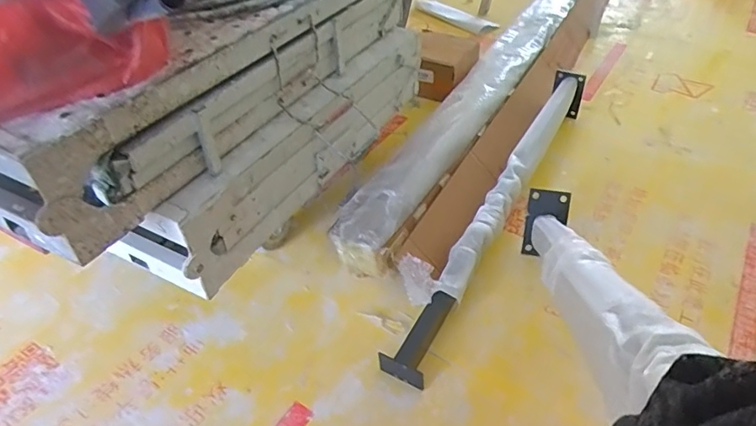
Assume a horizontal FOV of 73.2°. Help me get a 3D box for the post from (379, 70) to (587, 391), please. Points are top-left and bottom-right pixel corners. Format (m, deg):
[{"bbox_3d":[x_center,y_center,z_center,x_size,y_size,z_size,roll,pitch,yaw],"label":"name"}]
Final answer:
[{"bbox_3d":[0.291,-0.038,1.168,0.081,0.127,0.977,21,47,23],"label":"post"}]

